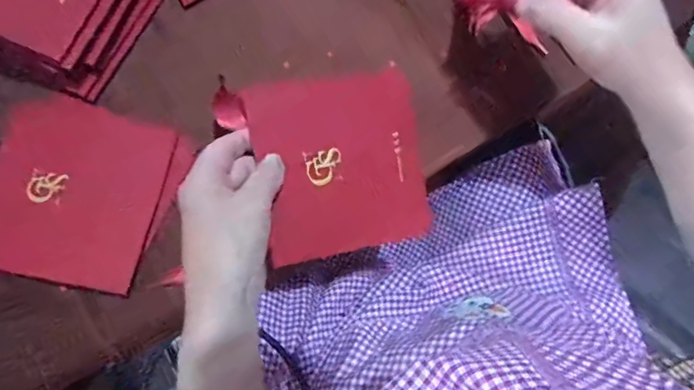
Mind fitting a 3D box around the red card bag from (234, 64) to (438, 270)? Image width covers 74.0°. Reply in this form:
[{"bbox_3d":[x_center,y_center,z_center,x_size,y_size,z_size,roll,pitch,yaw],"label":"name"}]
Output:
[{"bbox_3d":[-0.002,-0.026,0.370,0.138,0.011,0.140,-13,94,-22],"label":"red card bag"}]

